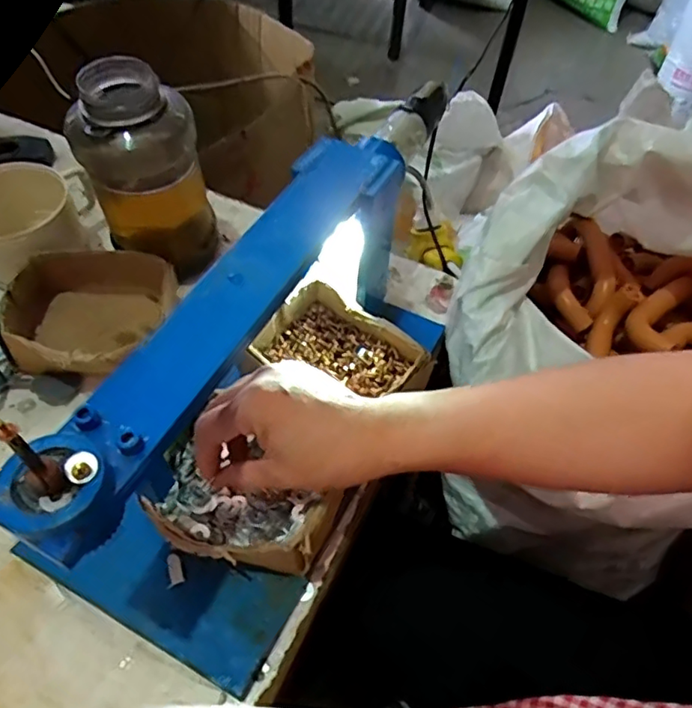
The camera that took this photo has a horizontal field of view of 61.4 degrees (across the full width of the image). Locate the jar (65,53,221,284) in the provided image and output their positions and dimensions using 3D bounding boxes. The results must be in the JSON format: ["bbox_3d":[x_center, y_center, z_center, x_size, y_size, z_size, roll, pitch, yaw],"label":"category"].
[{"bbox_3d":[-0.183,-0.165,0.542,0.092,0.179,0.084,15,54,8],"label":"jar"}]

